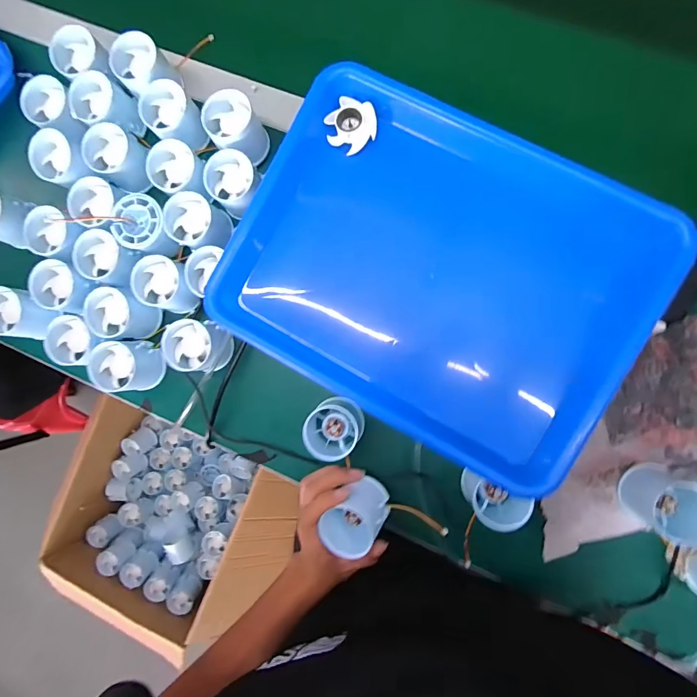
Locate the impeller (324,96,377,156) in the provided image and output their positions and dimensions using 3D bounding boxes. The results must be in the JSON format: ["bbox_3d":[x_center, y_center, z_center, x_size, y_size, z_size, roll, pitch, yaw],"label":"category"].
[{"bbox_3d":[0.002,-0.197,0.340,0.044,0.018,0.039,13,116,-5],"label":"impeller"}]

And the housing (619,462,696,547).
[{"bbox_3d":[0.288,0.139,0.344,0.054,0.045,0.054,0,88,6],"label":"housing"}]

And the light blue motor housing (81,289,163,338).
[{"bbox_3d":[-0.241,-0.035,0.411,0.060,0.045,0.051,21,90,7],"label":"light blue motor housing"}]

